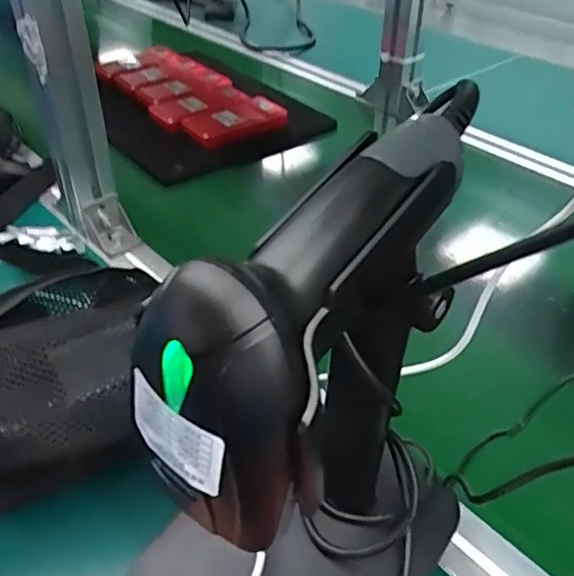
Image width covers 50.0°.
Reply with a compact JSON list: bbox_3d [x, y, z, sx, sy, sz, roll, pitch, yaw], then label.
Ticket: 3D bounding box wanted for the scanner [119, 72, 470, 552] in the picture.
[{"bbox_3d":[0.014,-0.007,0.202,0.065,0.073,0.170,28,66,29],"label":"scanner"}]

